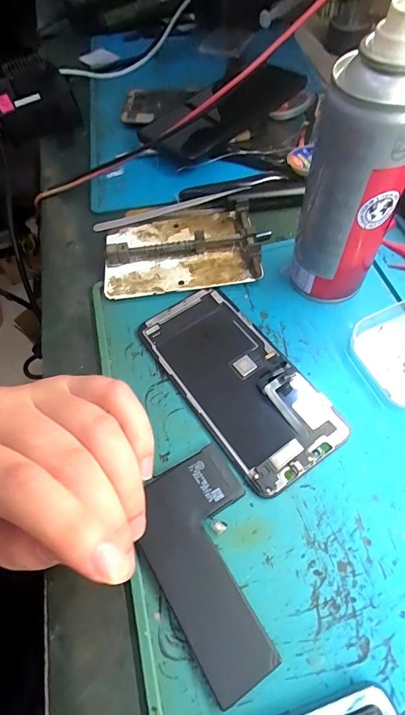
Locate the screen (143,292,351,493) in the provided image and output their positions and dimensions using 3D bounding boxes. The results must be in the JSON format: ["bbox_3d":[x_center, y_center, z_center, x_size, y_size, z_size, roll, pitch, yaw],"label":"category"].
[{"bbox_3d":[0.021,0.012,0.239,0.066,0.007,0.138,-32,62,-15],"label":"screen"}]

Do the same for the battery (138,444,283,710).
[{"bbox_3d":[0.007,0.099,0.188,0.058,0.005,0.098,-28,64,-14],"label":"battery"}]

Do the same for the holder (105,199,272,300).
[{"bbox_3d":[-0.015,-0.085,0.292,0.116,0.016,0.079,-6,59,0],"label":"holder"}]

